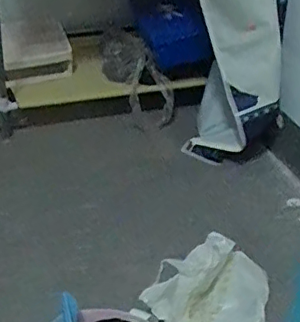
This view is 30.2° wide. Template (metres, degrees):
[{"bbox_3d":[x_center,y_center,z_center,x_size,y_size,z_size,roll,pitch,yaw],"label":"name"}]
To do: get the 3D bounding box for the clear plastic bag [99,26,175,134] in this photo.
[{"bbox_3d":[-0.039,-0.242,1.642,0.118,0.315,0.097,-32,4,-39],"label":"clear plastic bag"}]

